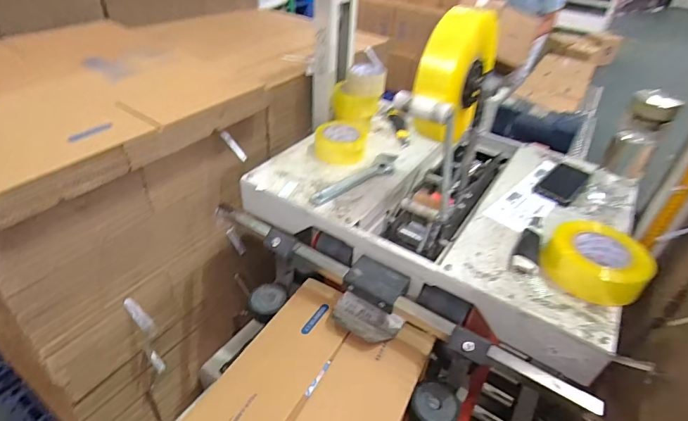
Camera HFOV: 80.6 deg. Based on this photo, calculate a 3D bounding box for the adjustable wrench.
[{"bbox_3d":[0.030,-0.063,0.808,0.048,0.023,0.223,33,45,32],"label":"adjustable wrench"}]

